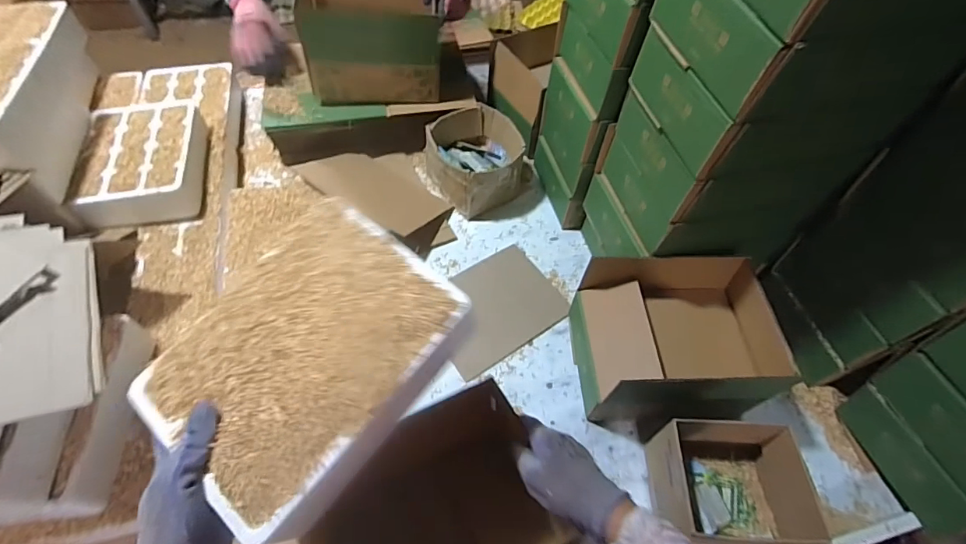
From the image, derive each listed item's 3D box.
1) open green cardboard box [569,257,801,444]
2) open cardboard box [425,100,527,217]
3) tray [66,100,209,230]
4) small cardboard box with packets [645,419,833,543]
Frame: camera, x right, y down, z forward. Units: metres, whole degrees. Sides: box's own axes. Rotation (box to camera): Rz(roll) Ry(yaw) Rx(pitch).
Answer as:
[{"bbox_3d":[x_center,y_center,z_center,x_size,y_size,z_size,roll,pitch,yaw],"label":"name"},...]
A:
[{"bbox_3d":[0.292,0.116,0.729,0.258,0.177,0.219,0,56,-4],"label":"open green cardboard box"},{"bbox_3d":[-0.016,-0.237,0.985,0.178,0.124,0.190,-27,62,-20],"label":"open cardboard box"},{"bbox_3d":[-0.626,-0.207,0.867,0.178,0.079,0.257,-9,58,-10],"label":"tray"},{"bbox_3d":[0.322,0.284,0.627,0.167,0.112,0.156,4,56,-2],"label":"small cardboard box with packets"}]

